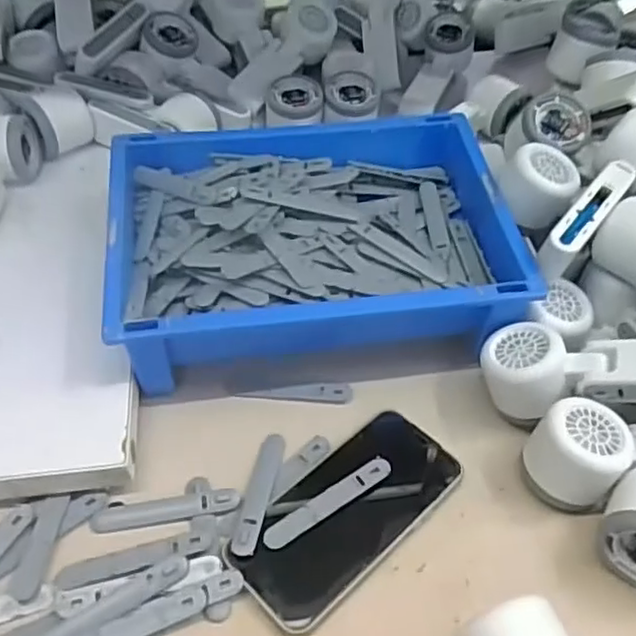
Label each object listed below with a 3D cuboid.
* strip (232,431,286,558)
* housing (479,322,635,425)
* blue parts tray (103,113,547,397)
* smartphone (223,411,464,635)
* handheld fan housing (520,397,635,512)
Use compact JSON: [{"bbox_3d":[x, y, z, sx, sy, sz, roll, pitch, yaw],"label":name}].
[{"bbox_3d":[-0.038,0.116,0.440,0.018,0.005,0.094,9,38,6],"label":"strip"},{"bbox_3d":[0.202,0.038,0.452,0.169,0.046,0.061,-2,50,25],"label":"housing"},{"bbox_3d":[-0.004,-0.060,0.530,0.307,0.085,0.222,-6,46,-7],"label":"blue parts tray"},{"bbox_3d":[0.020,0.126,0.430,0.158,0.015,0.075,-34,55,-30],"label":"smartphone"},{"bbox_3d":[0.225,0.092,0.437,0.171,0.053,0.057,1,48,-1],"label":"handheld fan housing"}]

